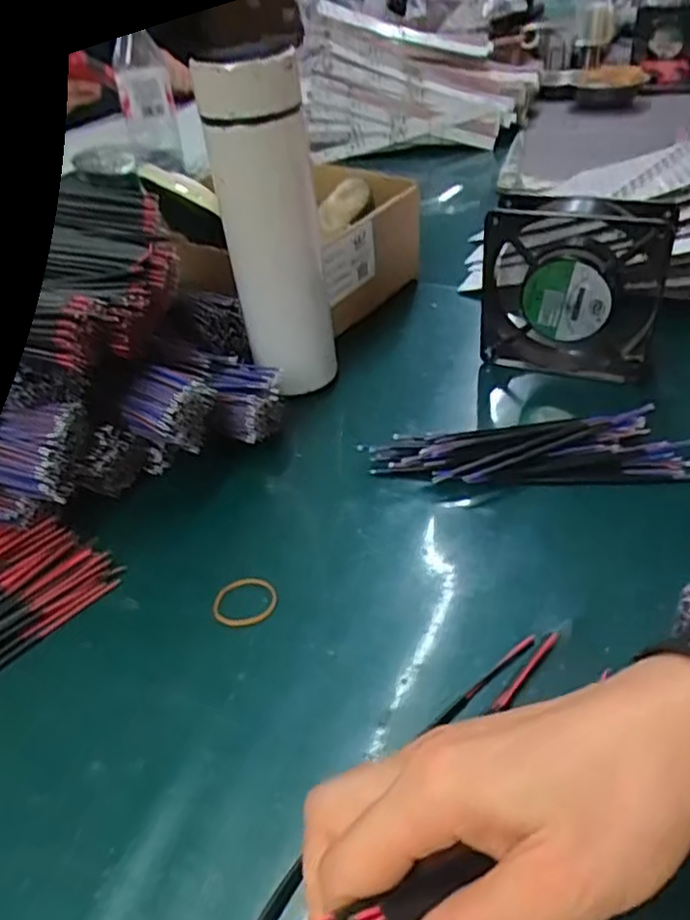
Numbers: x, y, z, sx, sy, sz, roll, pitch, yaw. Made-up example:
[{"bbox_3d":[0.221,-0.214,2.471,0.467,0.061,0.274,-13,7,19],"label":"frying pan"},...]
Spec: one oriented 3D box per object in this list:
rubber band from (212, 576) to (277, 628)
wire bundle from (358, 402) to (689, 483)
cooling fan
[{"bbox_3d":[-0.053,0.076,0.372,0.033,0.004,0.031,-1,38,6],"label":"rubber band"},{"bbox_3d":[0.120,-0.007,0.446,0.204,0.017,0.060,-2,38,6],"label":"wire bundle"},{"bbox_3d":[0.160,-0.122,0.499,0.125,0.123,0.044,12,41,21],"label":"cooling fan"}]

